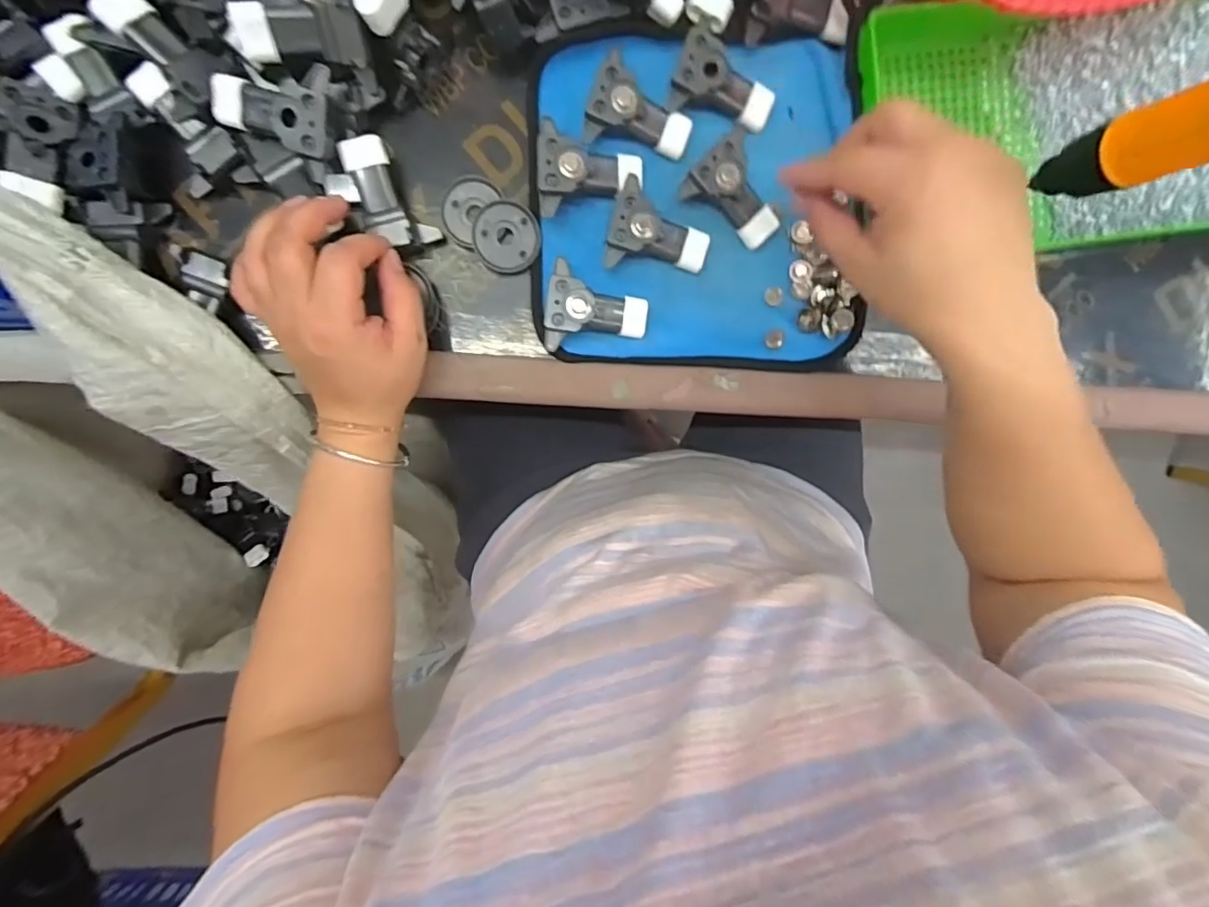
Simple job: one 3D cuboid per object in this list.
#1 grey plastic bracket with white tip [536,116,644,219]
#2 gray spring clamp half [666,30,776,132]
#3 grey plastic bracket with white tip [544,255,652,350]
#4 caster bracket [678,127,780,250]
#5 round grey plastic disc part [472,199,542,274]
[{"bbox_3d":[-0.009,-0.176,0.338,0.064,0.019,0.053,-1,98,-4],"label":"grey plastic bracket with white tip"},{"bbox_3d":[0.074,-0.225,0.338,0.065,0.012,0.041,16,97,-19],"label":"gray spring clamp half"},{"bbox_3d":[-0.004,-0.091,0.353,0.065,0.024,0.052,8,98,-5],"label":"grey plastic bracket with white tip"},{"bbox_3d":[0.084,-0.161,0.347,0.050,0.020,0.061,-43,99,3],"label":"caster bracket"},{"bbox_3d":[-0.063,-0.140,0.351,0.041,0.011,0.043,-1,98,-4],"label":"round grey plastic disc part"}]

